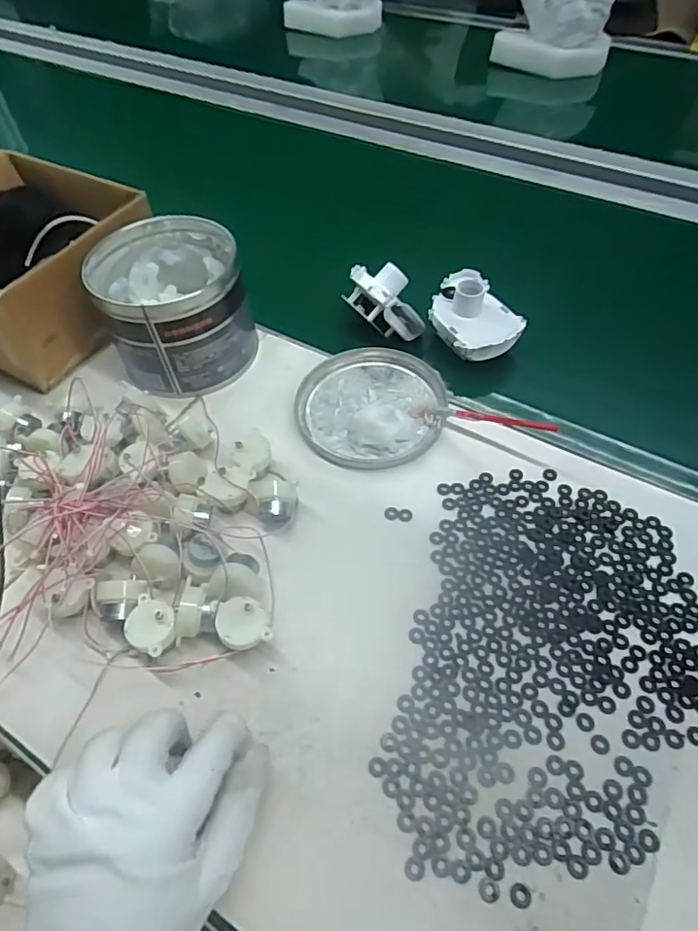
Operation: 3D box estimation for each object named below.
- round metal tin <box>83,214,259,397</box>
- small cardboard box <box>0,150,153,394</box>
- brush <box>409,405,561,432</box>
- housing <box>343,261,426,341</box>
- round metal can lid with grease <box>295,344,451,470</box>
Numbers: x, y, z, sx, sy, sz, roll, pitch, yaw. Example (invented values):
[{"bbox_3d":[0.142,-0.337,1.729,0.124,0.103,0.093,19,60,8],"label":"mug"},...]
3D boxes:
[{"bbox_3d":[-0.157,-0.147,0.505,0.121,0.098,0.129,-1,54,2],"label":"round metal tin"},{"bbox_3d":[-0.319,-0.199,0.546,0.213,0.098,0.190,31,60,22],"label":"small cardboard box"},{"bbox_3d":[0.107,-0.036,0.449,0.129,0.012,0.016,13,50,41],"label":"brush"},{"bbox_3d":[0.032,-0.156,0.532,0.051,0.054,0.071,-34,59,-21],"label":"housing"},{"bbox_3d":[0.019,-0.056,0.488,0.127,0.020,0.127,-1,54,2],"label":"round metal can lid with grease"}]

